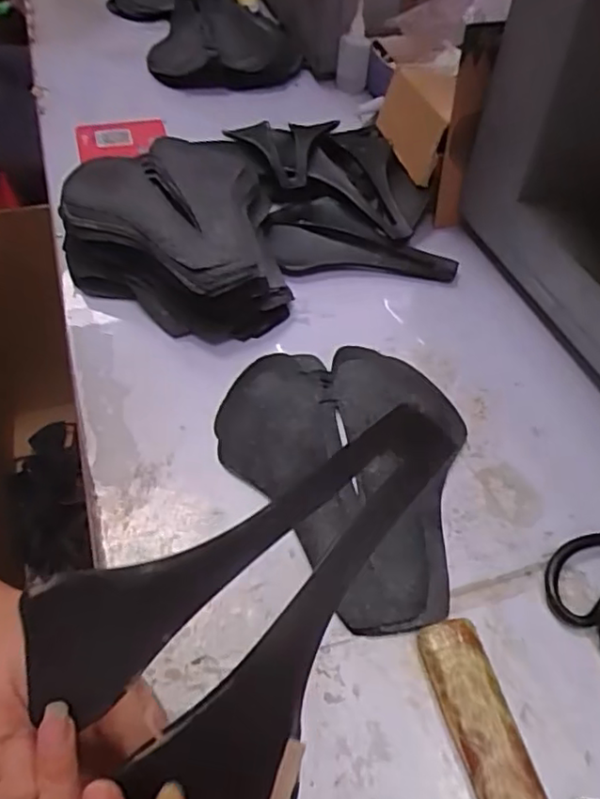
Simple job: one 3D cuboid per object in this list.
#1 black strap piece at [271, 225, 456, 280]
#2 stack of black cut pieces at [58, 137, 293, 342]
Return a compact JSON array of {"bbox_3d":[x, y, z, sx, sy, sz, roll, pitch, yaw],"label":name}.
[{"bbox_3d":[0.067,-0.161,0.696,0.202,0.027,0.067,4,50,0],"label":"black strap piece"},{"bbox_3d":[-0.138,-0.181,0.679,0.210,0.087,0.302,-10,50,-11],"label":"stack of black cut pieces"}]

